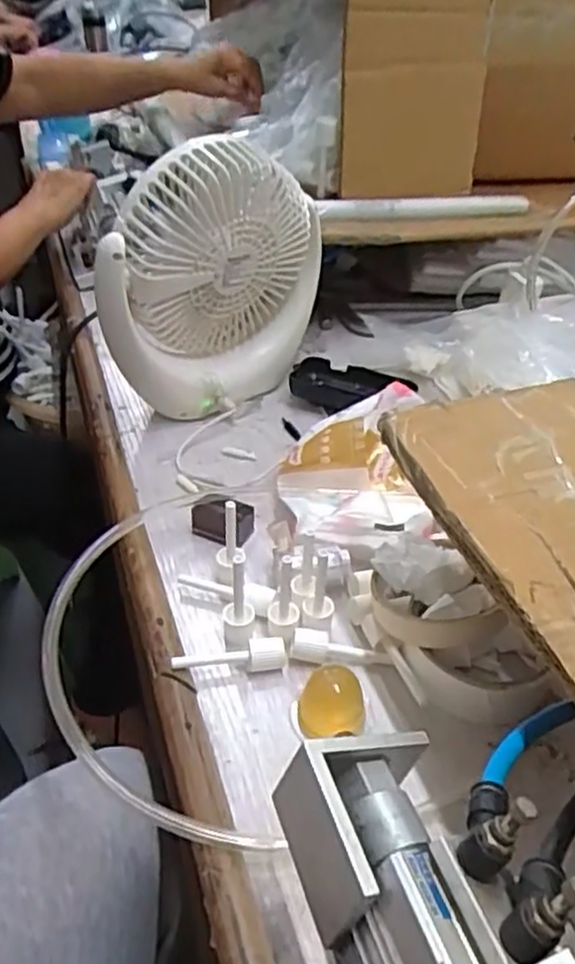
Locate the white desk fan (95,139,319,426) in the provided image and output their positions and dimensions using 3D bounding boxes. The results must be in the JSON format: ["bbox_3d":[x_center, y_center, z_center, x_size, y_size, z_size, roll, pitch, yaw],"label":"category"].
[{"bbox_3d":[-0.060,-0.162,0.601,0.187,0.207,0.070,-30,48,-34],"label":"white desk fan"}]

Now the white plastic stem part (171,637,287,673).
[{"bbox_3d":[-0.033,0.103,0.416,0.064,0.015,0.015,-6,39,-10],"label":"white plastic stem part"}]

